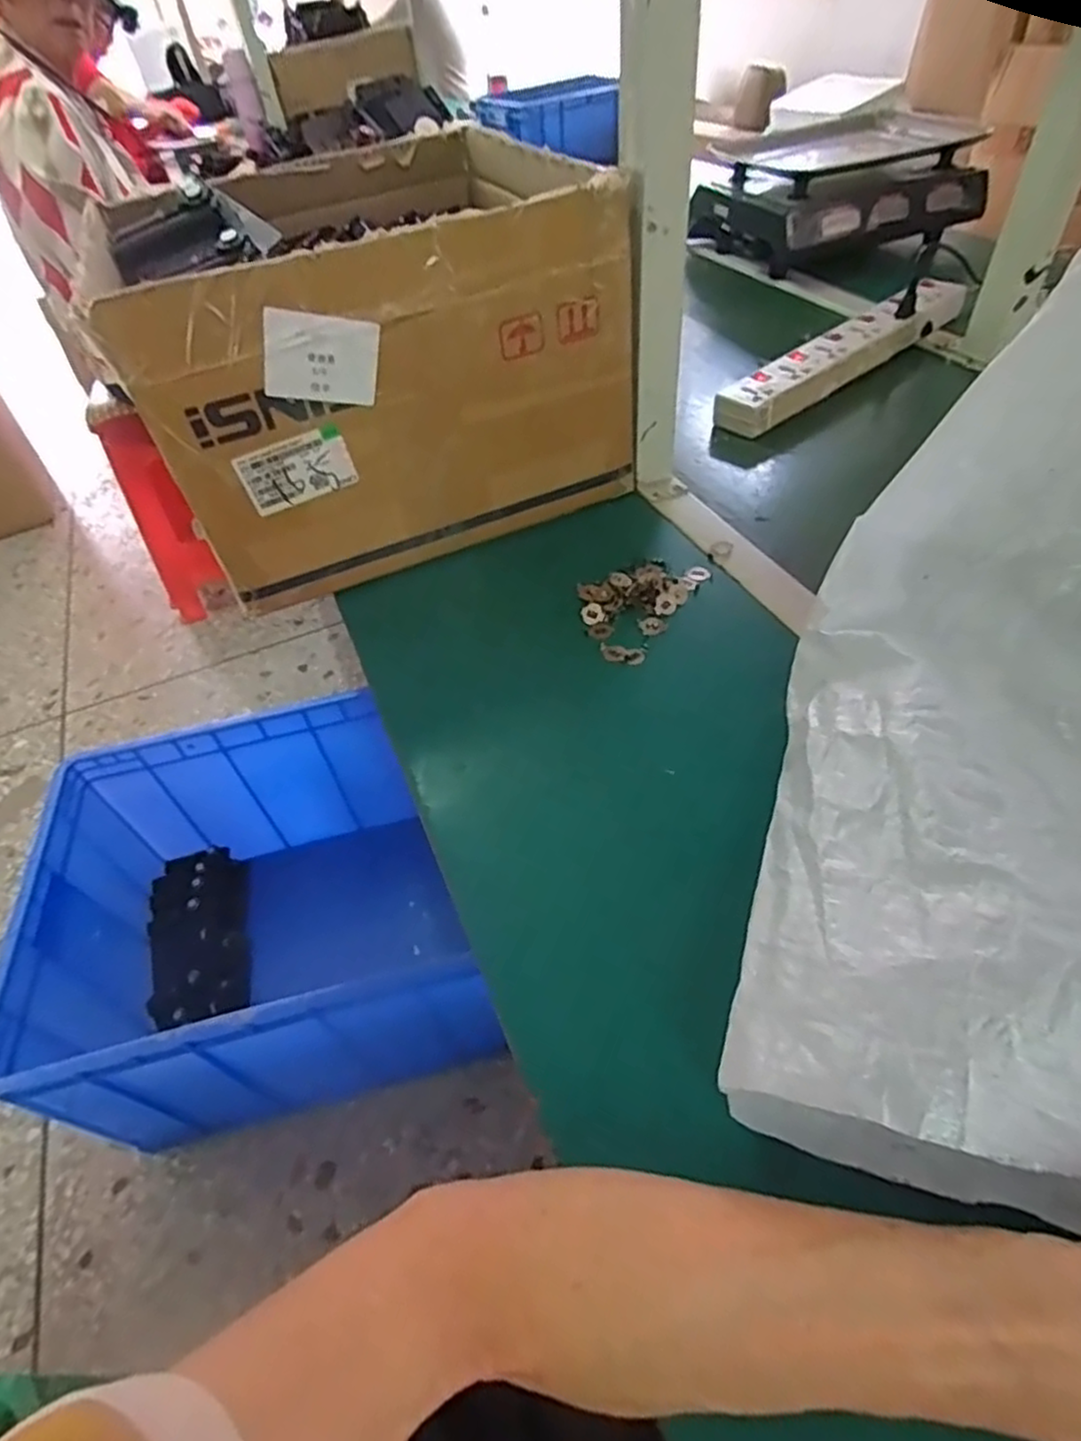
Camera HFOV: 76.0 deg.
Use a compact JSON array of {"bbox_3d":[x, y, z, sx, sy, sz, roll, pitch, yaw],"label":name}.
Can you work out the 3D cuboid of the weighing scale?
[{"bbox_3d":[0.450,-0.814,1.071,0.341,0.112,0.341,-14,48,-6],"label":"weighing scale"}]

